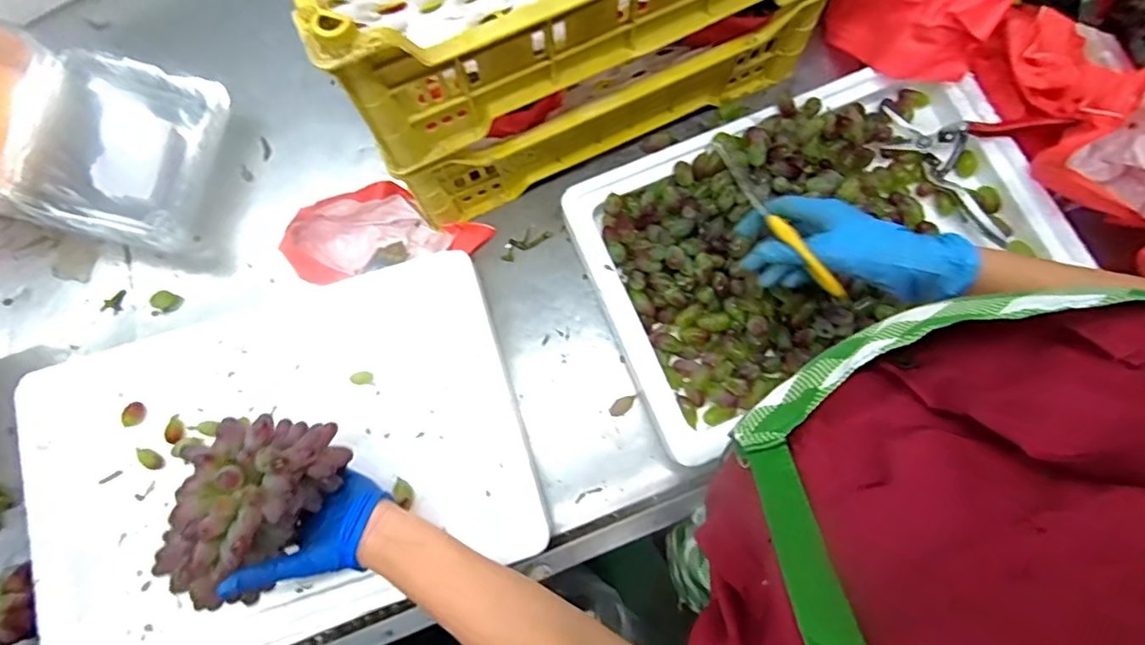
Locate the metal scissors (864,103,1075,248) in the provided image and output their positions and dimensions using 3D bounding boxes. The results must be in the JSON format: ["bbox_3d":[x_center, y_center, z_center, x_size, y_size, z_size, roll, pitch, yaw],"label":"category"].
[{"bbox_3d":[0.397,-0.174,0.568,0.158,0.047,0.116,24,79,6],"label":"metal scissors"}]

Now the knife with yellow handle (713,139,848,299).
[{"bbox_3d":[0.163,-0.082,0.441,0.009,0.021,0.158,-34,78,-6],"label":"knife with yellow handle"}]

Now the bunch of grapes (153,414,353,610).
[{"bbox_3d":[-0.253,0.141,0.418,0.091,0.068,0.145,24,79,6],"label":"bunch of grapes"}]

